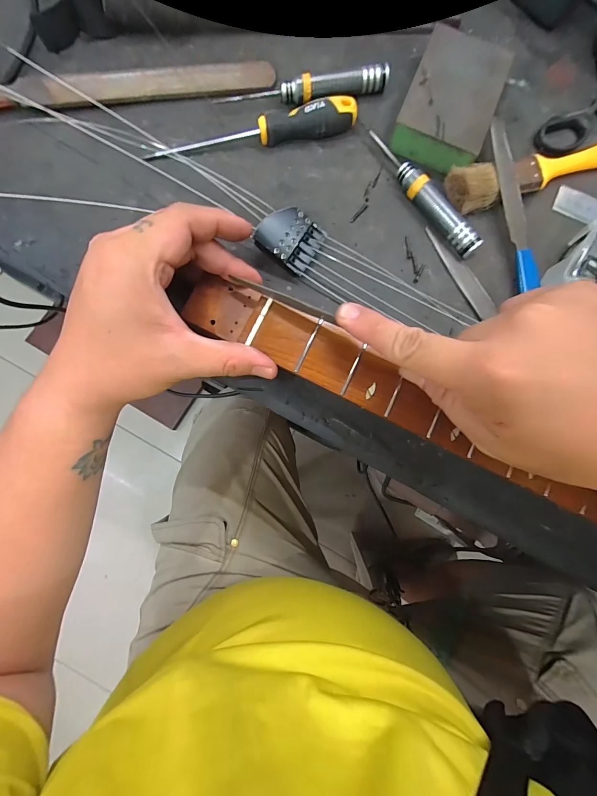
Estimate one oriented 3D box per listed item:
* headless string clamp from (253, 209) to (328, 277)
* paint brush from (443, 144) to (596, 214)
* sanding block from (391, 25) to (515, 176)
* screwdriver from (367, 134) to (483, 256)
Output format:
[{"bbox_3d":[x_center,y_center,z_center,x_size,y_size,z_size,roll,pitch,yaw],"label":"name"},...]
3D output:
[{"bbox_3d":[-0.007,-0.122,0.253,0.043,0.013,0.042,34,83,-22],"label":"headless string clamp"},{"bbox_3d":[0.211,-0.189,0.271,0.181,0.020,0.033,-16,86,-5],"label":"paint brush"},{"bbox_3d":[0.121,-0.235,0.267,0.067,0.030,0.094,21,84,-1],"label":"sanding block"},{"bbox_3d":[0.099,-0.164,0.264,0.014,0.019,0.124,-38,88,-6],"label":"screwdriver"}]

